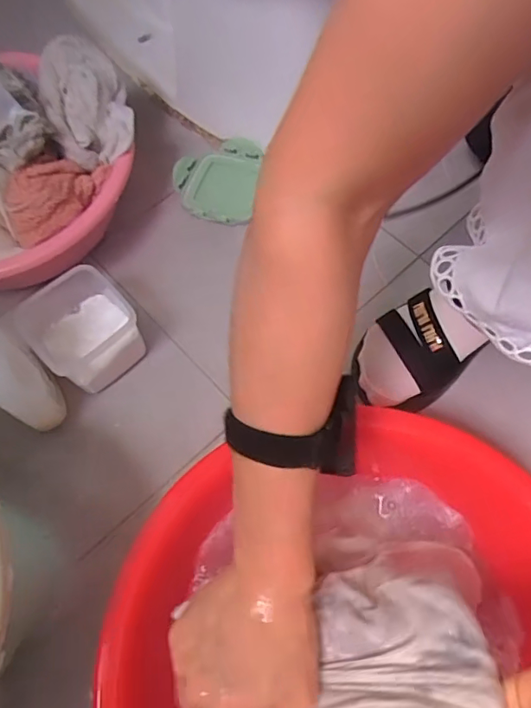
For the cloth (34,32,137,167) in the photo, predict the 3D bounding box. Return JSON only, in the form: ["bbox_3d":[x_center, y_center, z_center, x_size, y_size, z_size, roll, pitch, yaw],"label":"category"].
[{"bbox_3d":[-0.207,-0.294,0.588,0.090,0.062,0.141,-18,66,-7],"label":"cloth"}]

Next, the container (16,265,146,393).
[{"bbox_3d":[-0.201,-0.026,0.569,0.108,0.085,0.113,-38,69,-15],"label":"container"}]

